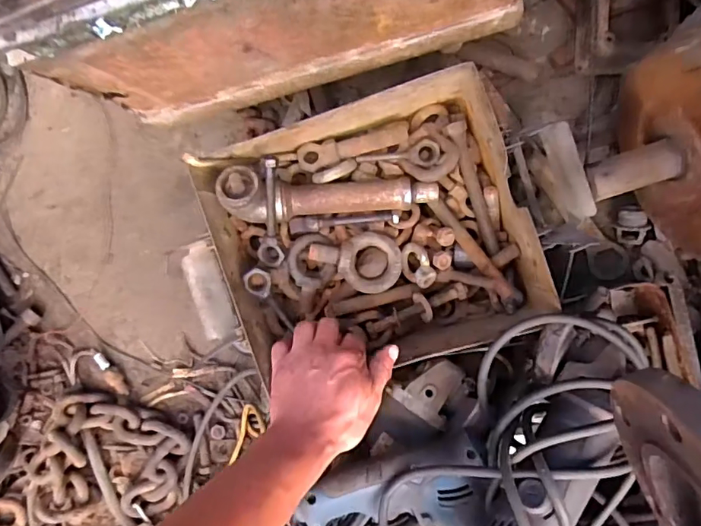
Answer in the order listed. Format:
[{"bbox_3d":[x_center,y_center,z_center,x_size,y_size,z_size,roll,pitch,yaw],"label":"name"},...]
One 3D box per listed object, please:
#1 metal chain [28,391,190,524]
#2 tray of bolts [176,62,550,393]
[{"bbox_3d":[-0.324,0.266,0.657,0.195,0.041,0.155,16,91,4],"label":"metal chain"},{"bbox_3d":[0.026,-0.027,0.535,0.309,0.100,0.258,-18,88,4],"label":"tray of bolts"}]

